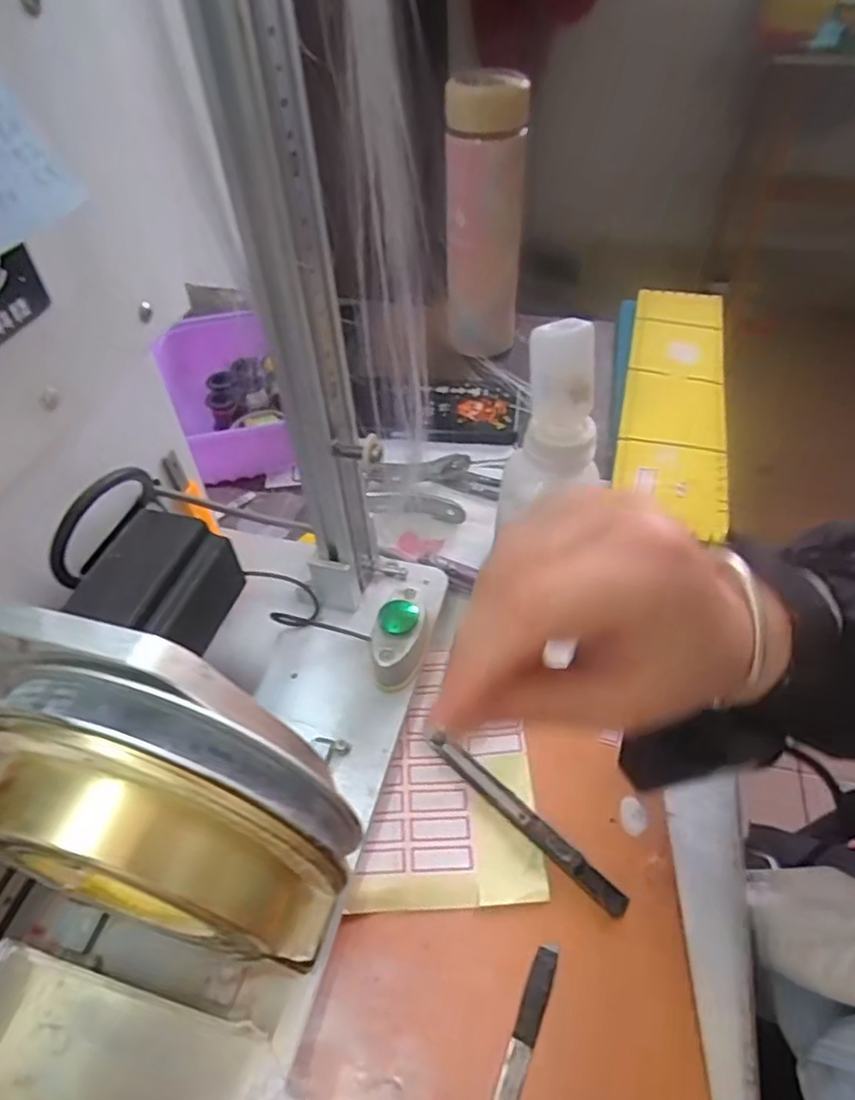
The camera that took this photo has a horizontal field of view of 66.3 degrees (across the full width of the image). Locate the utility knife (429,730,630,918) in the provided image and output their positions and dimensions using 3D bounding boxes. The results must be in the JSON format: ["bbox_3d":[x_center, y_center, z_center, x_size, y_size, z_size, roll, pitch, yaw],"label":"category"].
[{"bbox_3d":[0.049,0.138,0.339,0.121,0.008,0.011,35,57,29],"label":"utility knife"}]

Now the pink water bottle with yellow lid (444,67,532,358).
[{"bbox_3d":[0.049,-0.271,0.557,0.061,0.217,0.056,14,49,14],"label":"pink water bottle with yellow lid"}]

